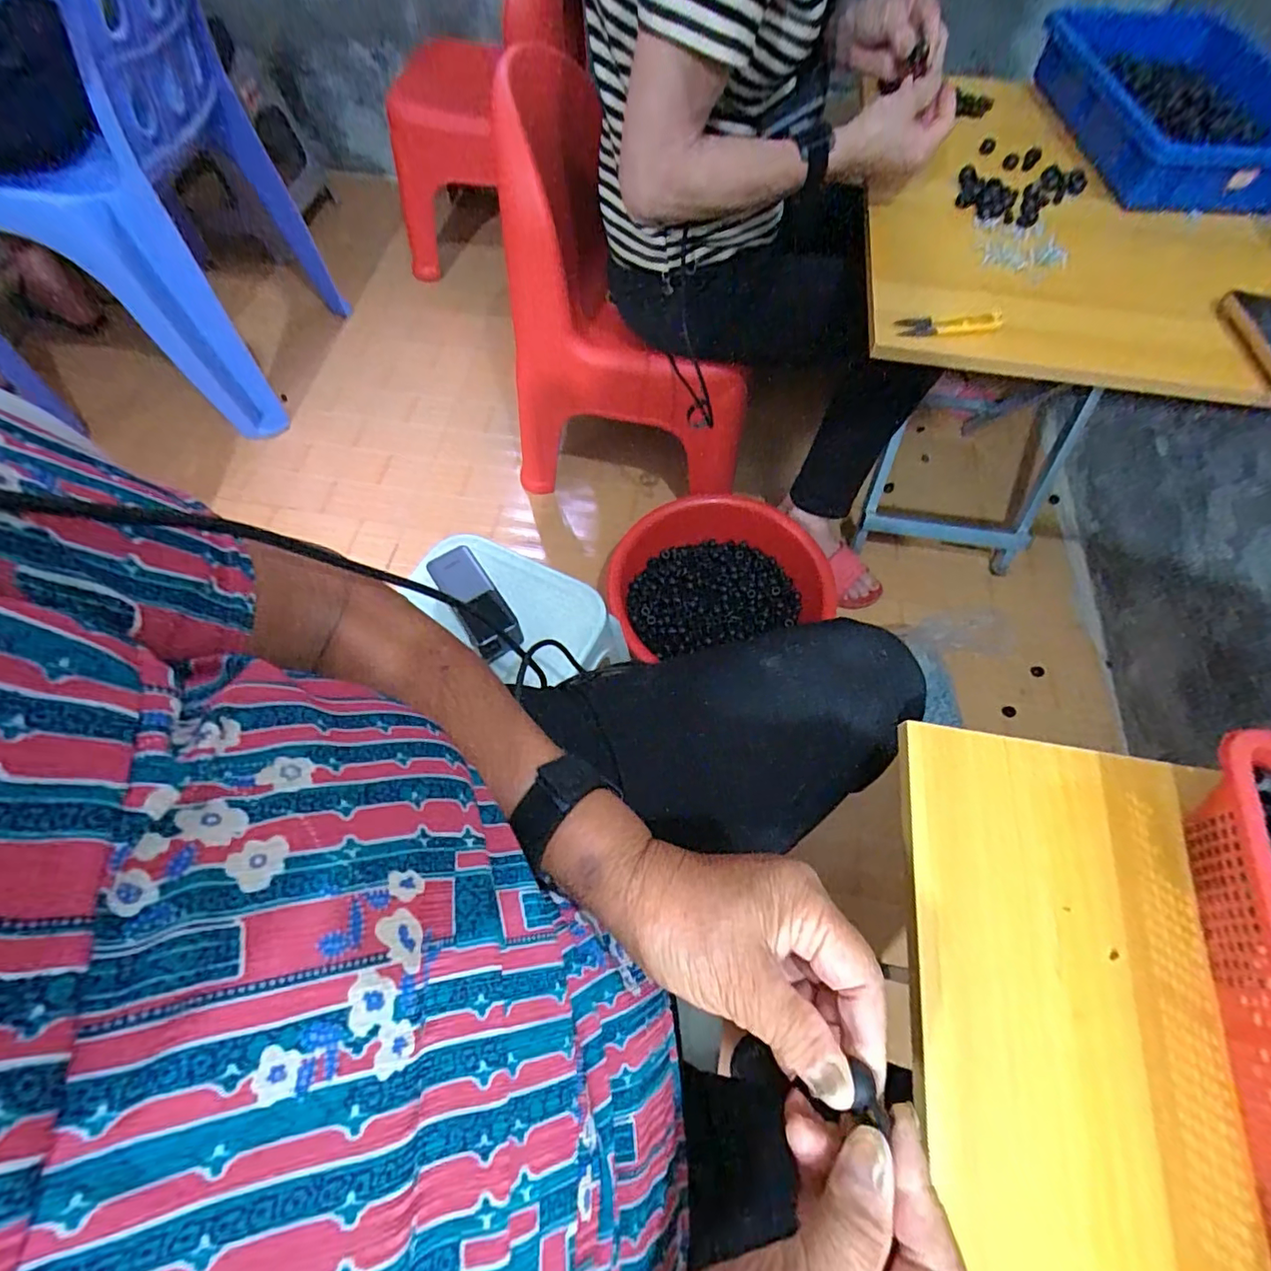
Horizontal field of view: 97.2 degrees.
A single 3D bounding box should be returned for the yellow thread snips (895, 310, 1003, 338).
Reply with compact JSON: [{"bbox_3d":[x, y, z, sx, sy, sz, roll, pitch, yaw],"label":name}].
[{"bbox_3d":[0.318,-0.312,0.563,0.110,0.004,0.027,-8,65,-5],"label":"yellow thread snips"}]

